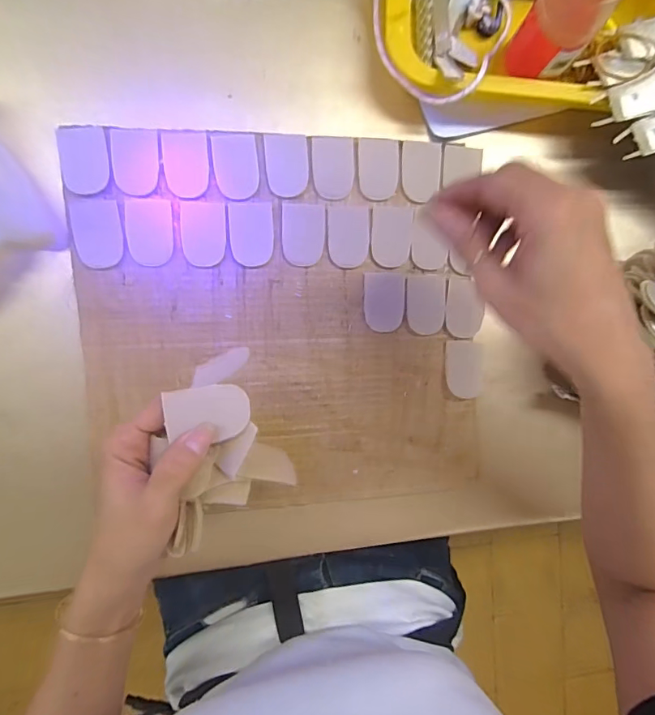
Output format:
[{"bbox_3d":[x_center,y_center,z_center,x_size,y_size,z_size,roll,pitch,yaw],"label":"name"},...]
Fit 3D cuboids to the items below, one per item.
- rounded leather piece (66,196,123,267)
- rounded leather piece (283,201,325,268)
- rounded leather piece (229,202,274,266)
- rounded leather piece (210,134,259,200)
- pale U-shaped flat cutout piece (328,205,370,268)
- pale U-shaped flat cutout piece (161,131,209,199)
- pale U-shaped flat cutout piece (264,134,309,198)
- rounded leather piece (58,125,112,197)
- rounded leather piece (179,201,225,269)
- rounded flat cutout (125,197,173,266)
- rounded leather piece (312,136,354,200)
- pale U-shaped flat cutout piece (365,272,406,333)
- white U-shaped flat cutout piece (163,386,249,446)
[{"bbox_3d":[-0.166,-0.090,0.327,0.033,0.004,0.049,-7,92,-9],"label":"rounded leather piece"},{"bbox_3d":[-0.019,-0.095,0.349,0.033,0.004,0.046,3,91,-9],"label":"rounded leather piece"},{"bbox_3d":[-0.057,-0.094,0.344,0.032,0.004,0.047,-2,91,-9],"label":"rounded leather piece"},{"bbox_3d":[-0.069,-0.143,0.340,0.033,0.004,0.047,-5,92,-9],"label":"rounded leather piece"},{"bbox_3d":[0.017,-0.095,0.355,0.032,0.004,0.046,-2,91,-9],"label":"pale U-shaped flat cutout piece"},{"bbox_3d":[-0.104,-0.143,0.335,0.032,0.004,0.048,-3,92,-9],"label":"pale U-shaped flat cutout piece"},{"bbox_3d":[-0.030,-0.147,0.346,0.032,0.004,0.046,-5,92,-9],"label":"pale U-shaped flat cutout piece"},{"bbox_3d":[-0.173,-0.141,0.325,0.032,0.005,0.048,-7,92,-9],"label":"rounded leather piece"},{"bbox_3d":[-0.093,-0.093,0.341,0.032,0.004,0.046,-1,91,-9],"label":"rounded leather piece"},{"bbox_3d":[-0.131,-0.093,0.334,0.032,0.004,0.047,-1,91,-9],"label":"rounded flat cutout"},{"bbox_3d":[0.005,-0.147,0.351,0.031,0.004,0.046,-1,91,-9],"label":"rounded leather piece"},{"bbox_3d":[0.046,-0.044,0.362,0.033,0.004,0.046,3,91,-9],"label":"pale U-shaped flat cutout piece"},{"bbox_3d":[-0.067,0.032,0.258,0.045,0.004,0.031,-3,81,-8],"label":"white U-shaped flat cutout piece"}]

